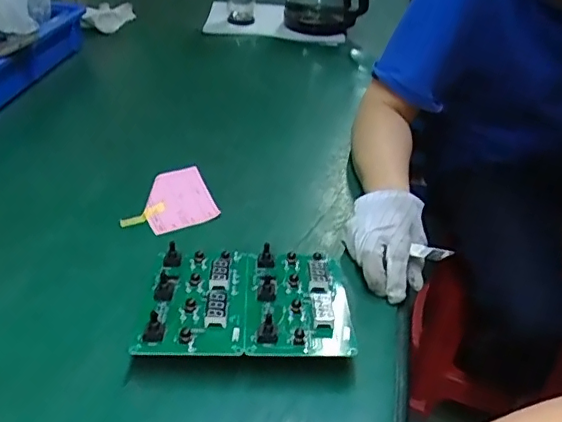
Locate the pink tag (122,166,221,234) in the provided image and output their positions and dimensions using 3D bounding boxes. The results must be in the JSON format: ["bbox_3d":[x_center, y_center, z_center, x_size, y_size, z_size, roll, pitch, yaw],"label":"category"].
[{"bbox_3d":[-0.139,-0.008,0.692,0.110,0.015,0.081,-25,71,-21],"label":"pink tag"}]

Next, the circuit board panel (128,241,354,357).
[{"bbox_3d":[-0.029,0.086,0.554,0.191,0.026,0.149,1,30,-2],"label":"circuit board panel"}]

